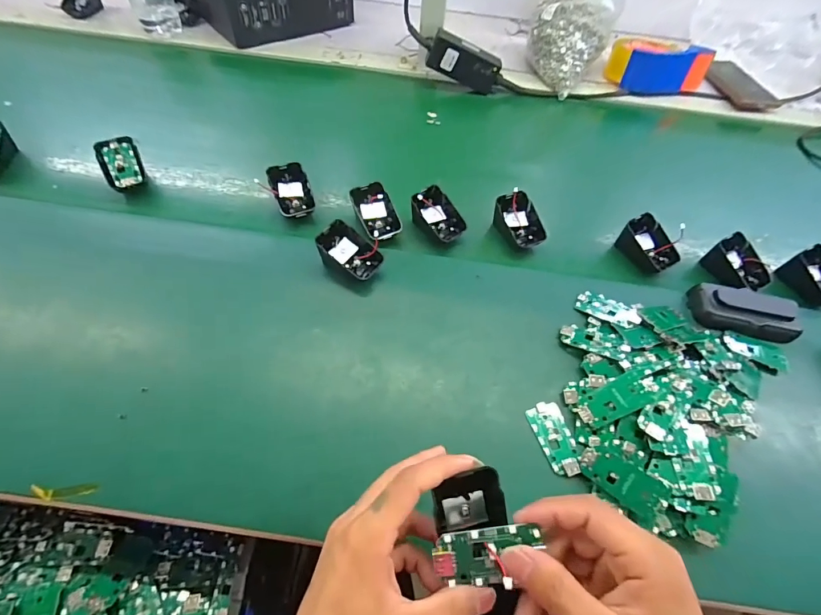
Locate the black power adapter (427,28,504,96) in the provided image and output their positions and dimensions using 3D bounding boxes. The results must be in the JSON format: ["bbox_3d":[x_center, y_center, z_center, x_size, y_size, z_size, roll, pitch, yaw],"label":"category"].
[{"bbox_3d":[0.087,-0.394,0.650,0.115,0.051,0.032,18,61,-19],"label":"black power adapter"}]

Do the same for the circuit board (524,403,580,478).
[{"bbox_3d":[0.131,0.118,0.365,0.031,0.008,0.064,-14,57,-11],"label":"circuit board"}]

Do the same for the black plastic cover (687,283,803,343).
[{"bbox_3d":[0.364,0.006,0.441,0.102,0.031,0.049,9,56,5],"label":"black plastic cover"}]

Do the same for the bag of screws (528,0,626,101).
[{"bbox_3d":[0.262,-0.461,0.664,0.122,0.186,0.134,20,57,12],"label":"bag of screws"}]

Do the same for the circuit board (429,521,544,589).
[{"bbox_3d":[0.045,0.144,0.232,0.059,0.008,0.033,-4,91,-2],"label":"circuit board"}]

